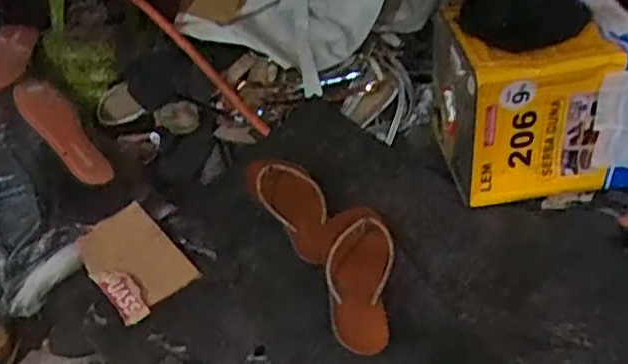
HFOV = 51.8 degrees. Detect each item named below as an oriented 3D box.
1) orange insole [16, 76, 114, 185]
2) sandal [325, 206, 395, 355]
[{"bbox_3d":[-0.381,-0.077,0.988,0.072,0.020,0.202,-34,77,-37],"label":"orange insole"},{"bbox_3d":[0.059,0.120,0.846,0.092,0.033,0.215,0,57,3],"label":"sandal"}]

